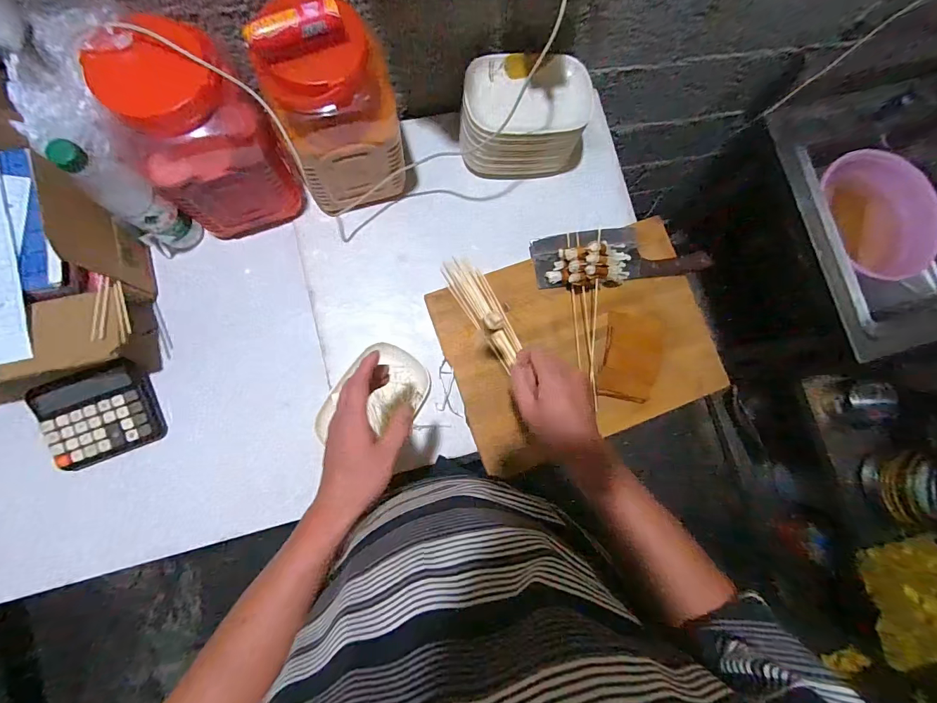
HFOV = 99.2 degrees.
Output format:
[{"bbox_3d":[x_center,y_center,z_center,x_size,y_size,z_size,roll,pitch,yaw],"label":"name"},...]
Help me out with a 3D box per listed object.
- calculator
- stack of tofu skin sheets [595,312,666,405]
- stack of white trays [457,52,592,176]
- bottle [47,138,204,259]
[{"bbox_3d":[-0.544,0.094,0.588,0.142,0.025,0.128,-20,98,-10],"label":"calculator"},{"bbox_3d":[0.272,0.006,0.660,0.101,0.012,0.147,14,82,-4],"label":"stack of tofu skin sheets"},{"bbox_3d":[0.093,-0.381,0.665,0.215,0.130,0.135,-10,84,-7],"label":"stack of white trays"},{"bbox_3d":[-0.452,-0.196,0.543,0.053,0.221,0.070,34,81,-1],"label":"bottle"}]

